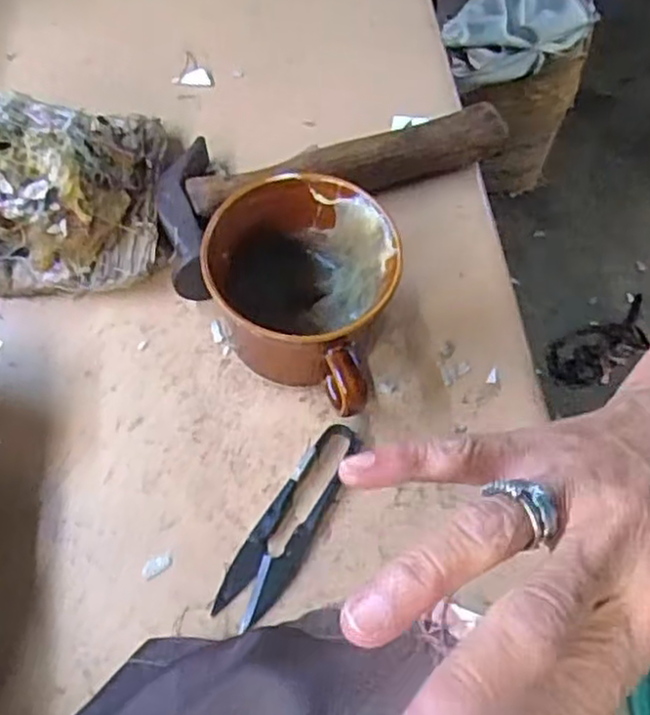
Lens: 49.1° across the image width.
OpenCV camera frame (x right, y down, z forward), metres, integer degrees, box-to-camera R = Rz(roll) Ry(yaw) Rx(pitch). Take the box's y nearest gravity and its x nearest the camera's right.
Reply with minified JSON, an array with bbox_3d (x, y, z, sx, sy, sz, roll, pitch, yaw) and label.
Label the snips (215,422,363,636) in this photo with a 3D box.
[{"bbox_3d":[-0.013,0.073,0.320,0.025,0.007,0.099,30,65,13],"label":"snips"}]

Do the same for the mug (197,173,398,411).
[{"bbox_3d":[-0.008,-0.025,0.339,0.083,0.065,0.110,-16,63,-10],"label":"mug"}]

